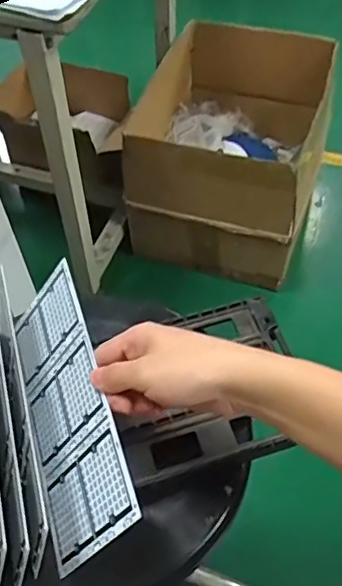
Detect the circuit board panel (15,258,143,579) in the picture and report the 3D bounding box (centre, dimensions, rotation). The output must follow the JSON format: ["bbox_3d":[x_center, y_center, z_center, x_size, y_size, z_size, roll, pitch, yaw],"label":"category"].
[{"bbox_3d":[-0.091,0.097,0.482,0.005,0.114,0.239,11,43,-39],"label":"circuit board panel"}]

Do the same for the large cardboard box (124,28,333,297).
[{"bbox_3d":[0.143,-0.391,1.453,0.469,0.340,0.561,16,57,14],"label":"large cardboard box"}]

